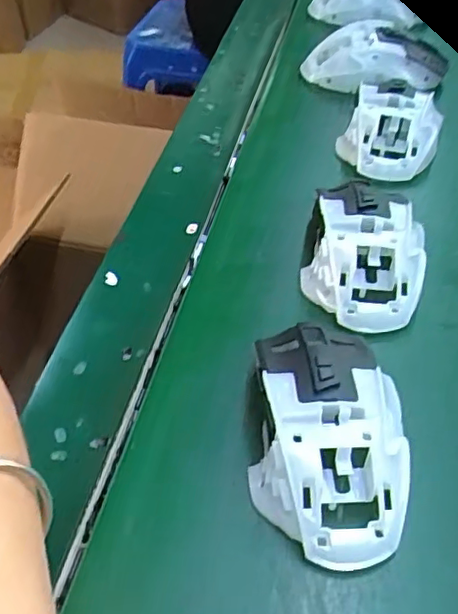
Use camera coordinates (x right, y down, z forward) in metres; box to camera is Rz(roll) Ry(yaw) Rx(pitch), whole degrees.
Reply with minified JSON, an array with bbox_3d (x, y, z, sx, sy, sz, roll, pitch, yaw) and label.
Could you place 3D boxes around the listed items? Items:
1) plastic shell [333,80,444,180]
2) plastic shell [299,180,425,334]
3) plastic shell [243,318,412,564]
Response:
[{"bbox_3d":[0.112,-0.126,0.434,0.063,0.030,0.072,20,50,18],"label":"plastic shell"},{"bbox_3d":[0.077,-0.036,0.350,0.062,0.033,0.095,11,48,11],"label":"plastic shell"},{"bbox_3d":[0.043,0.051,0.275,0.064,0.037,0.112,2,47,3],"label":"plastic shell"}]

